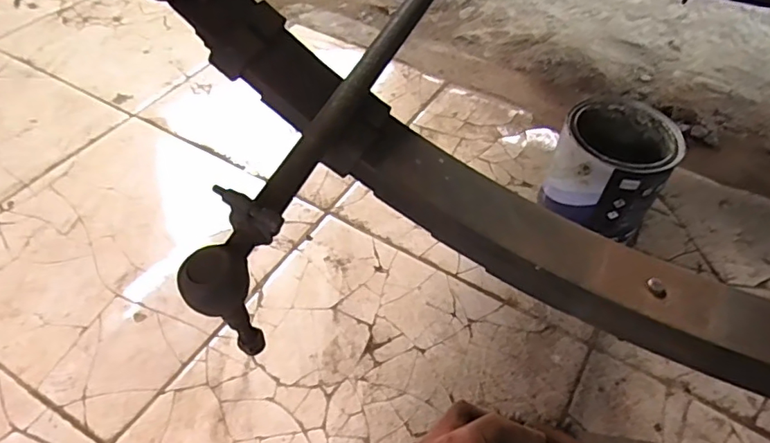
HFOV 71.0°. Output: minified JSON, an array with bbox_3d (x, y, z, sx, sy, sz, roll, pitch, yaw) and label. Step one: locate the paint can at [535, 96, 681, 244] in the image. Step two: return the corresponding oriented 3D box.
[{"bbox_3d":[0.317,-0.070,0.776,0.142,0.158,0.154,2,49,-2],"label":"paint can"}]

